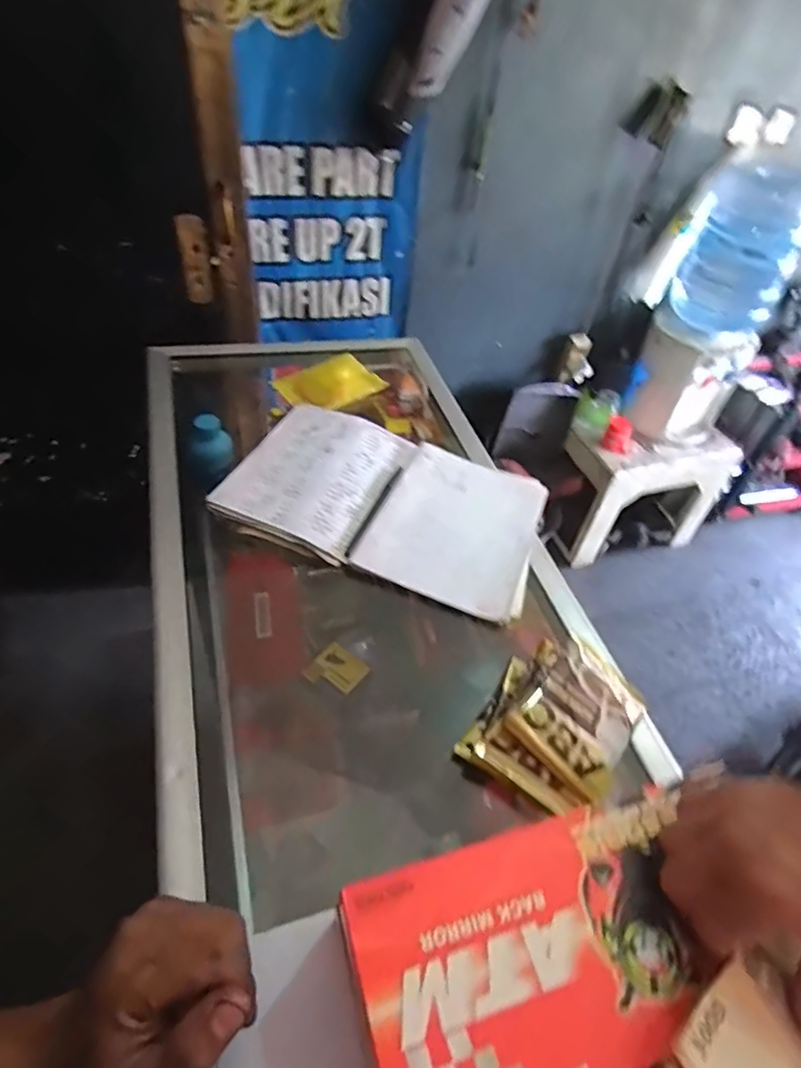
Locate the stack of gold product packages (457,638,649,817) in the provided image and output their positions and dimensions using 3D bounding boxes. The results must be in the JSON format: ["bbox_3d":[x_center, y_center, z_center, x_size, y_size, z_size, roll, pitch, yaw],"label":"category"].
[{"bbox_3d":[0.126,0.140,0.458,0.104,0.043,0.131,30,50,21],"label":"stack of gold product packages"}]

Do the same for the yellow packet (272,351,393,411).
[{"bbox_3d":[-0.099,-0.203,0.796,0.134,0.024,0.104,-32,57,-31],"label":"yellow packet"}]

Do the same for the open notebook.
[{"bbox_3d":[-0.011,-0.040,0.639,0.321,0.016,0.215,20,47,5],"label":"open notebook"}]

